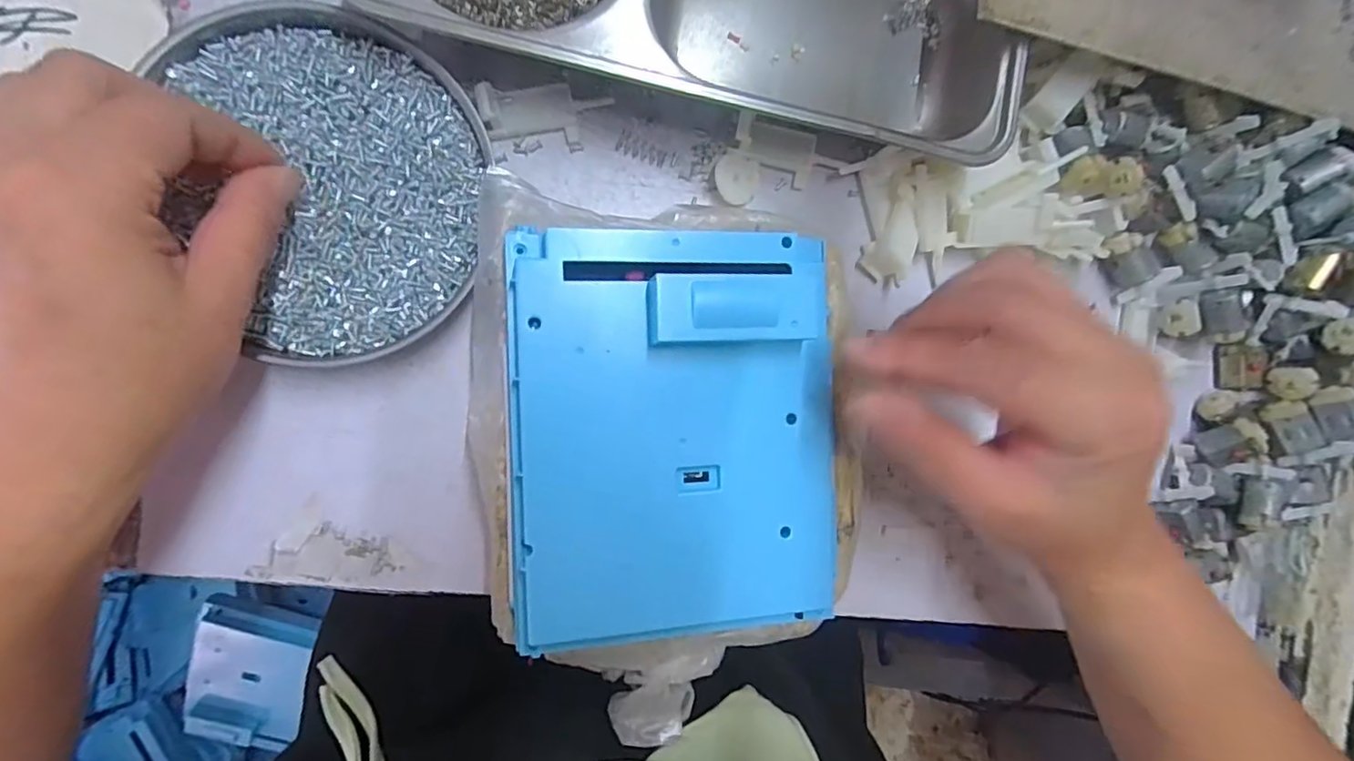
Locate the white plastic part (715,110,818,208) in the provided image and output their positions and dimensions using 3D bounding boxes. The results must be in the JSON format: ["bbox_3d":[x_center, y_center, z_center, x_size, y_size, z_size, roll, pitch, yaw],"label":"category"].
[{"bbox_3d":[0.042,-0.101,0.280,0.045,0.012,0.039,11,91,-10],"label":"white plastic part"}]

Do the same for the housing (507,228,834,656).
[{"bbox_3d":[0.002,0.021,0.222,0.121,0.018,0.150,-1,93,-9],"label":"housing"}]

